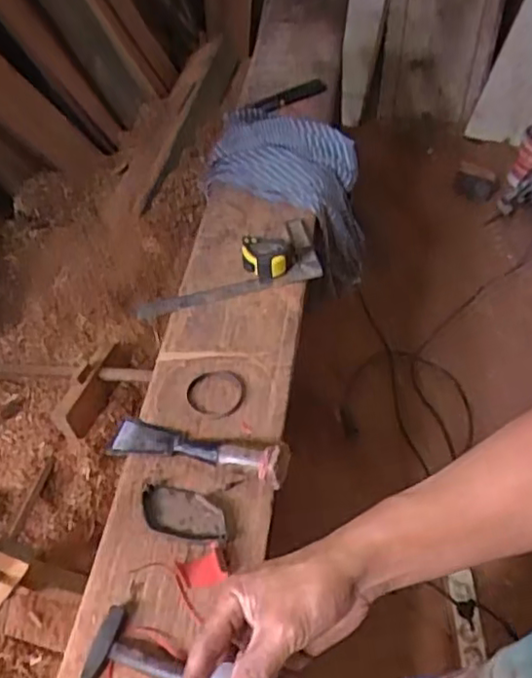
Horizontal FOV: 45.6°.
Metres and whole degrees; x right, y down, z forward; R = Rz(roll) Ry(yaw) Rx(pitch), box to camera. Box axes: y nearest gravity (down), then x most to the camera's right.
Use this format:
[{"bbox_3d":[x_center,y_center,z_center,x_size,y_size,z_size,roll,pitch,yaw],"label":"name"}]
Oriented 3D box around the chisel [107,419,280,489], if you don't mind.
[{"bbox_3d":[-0.088,0.143,0.818,0.239,0.044,0.054,6,47,23],"label":"chisel"}]

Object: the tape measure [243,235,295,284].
[{"bbox_3d":[0.003,-0.128,1.013,0.083,0.049,0.064,-1,50,-2],"label":"tape measure"}]

